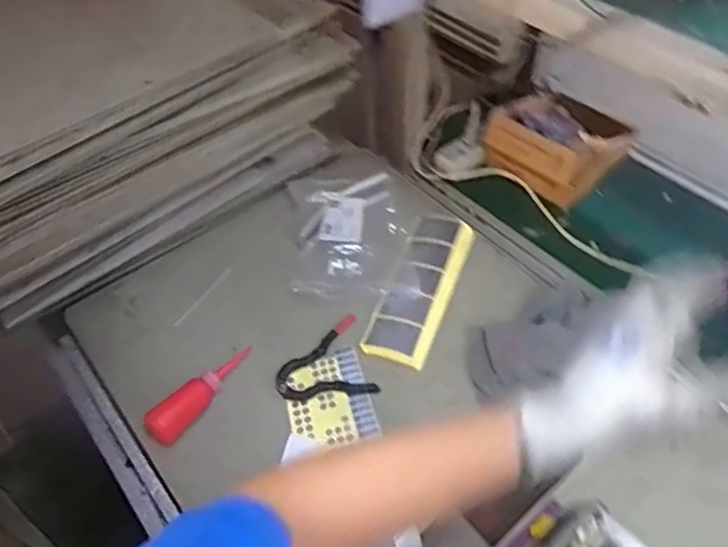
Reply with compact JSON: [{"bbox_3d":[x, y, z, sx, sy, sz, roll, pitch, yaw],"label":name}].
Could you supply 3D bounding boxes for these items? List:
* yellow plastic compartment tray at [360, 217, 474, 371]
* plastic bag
[{"bbox_3d":[0.089,0.014,0.923,0.089,0.022,0.265,16,53,16],"label":"yellow plastic compartment tray"},{"bbox_3d":[-0.019,-0.075,0.980,0.201,0.042,0.263,-4,50,0],"label":"plastic bag"}]

